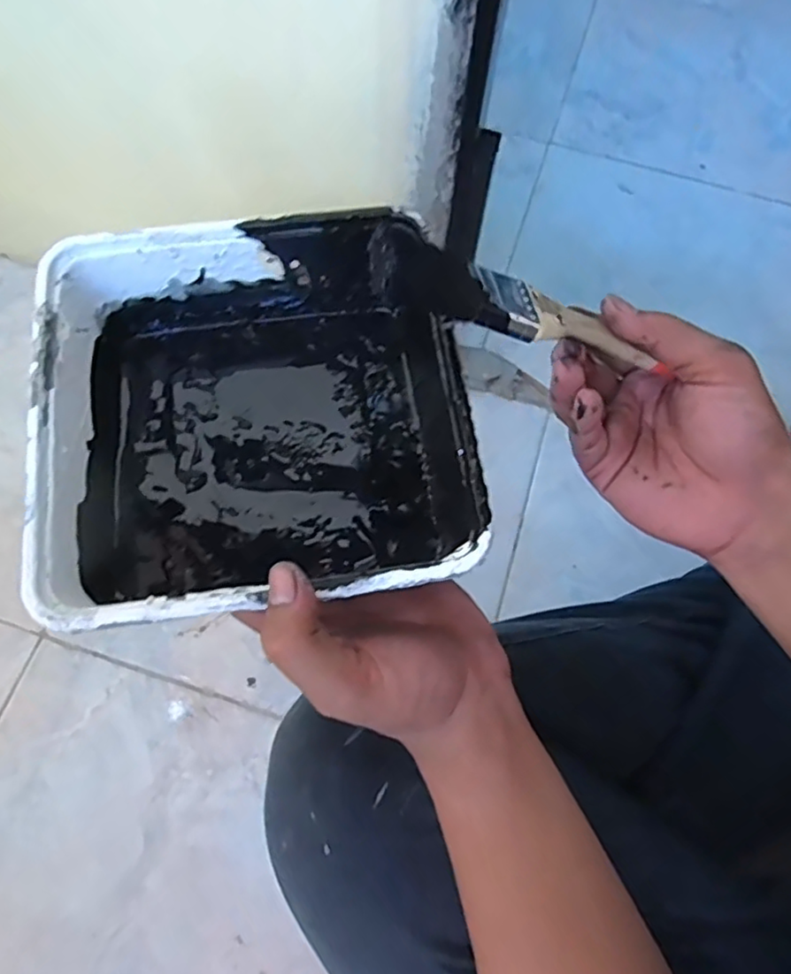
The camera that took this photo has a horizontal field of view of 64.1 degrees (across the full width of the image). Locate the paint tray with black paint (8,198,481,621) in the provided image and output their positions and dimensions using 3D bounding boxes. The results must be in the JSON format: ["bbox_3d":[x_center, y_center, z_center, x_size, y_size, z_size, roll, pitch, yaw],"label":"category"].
[{"bbox_3d":[-0.069,-0.033,0.323,0.193,0.068,0.196,-7,68,-6],"label":"paint tray with black paint"}]

